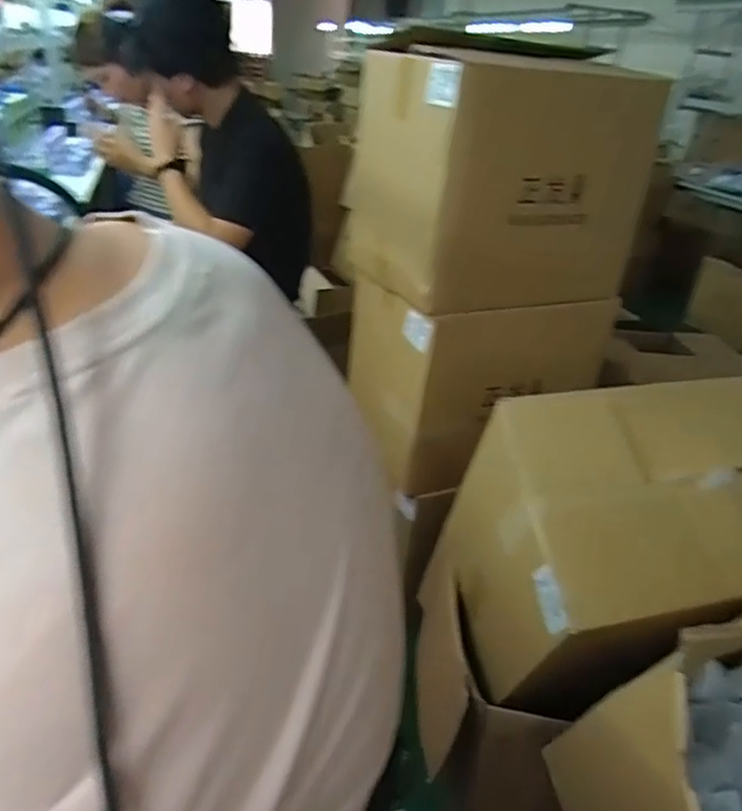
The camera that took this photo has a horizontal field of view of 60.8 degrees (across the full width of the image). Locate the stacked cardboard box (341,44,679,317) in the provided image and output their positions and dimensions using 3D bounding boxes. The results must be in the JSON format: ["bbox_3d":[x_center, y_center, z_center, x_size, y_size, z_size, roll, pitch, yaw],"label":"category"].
[{"bbox_3d":[0.253,-0.473,1.322,0.491,0.425,0.395,-8,32,-23],"label":"stacked cardboard box"}]

